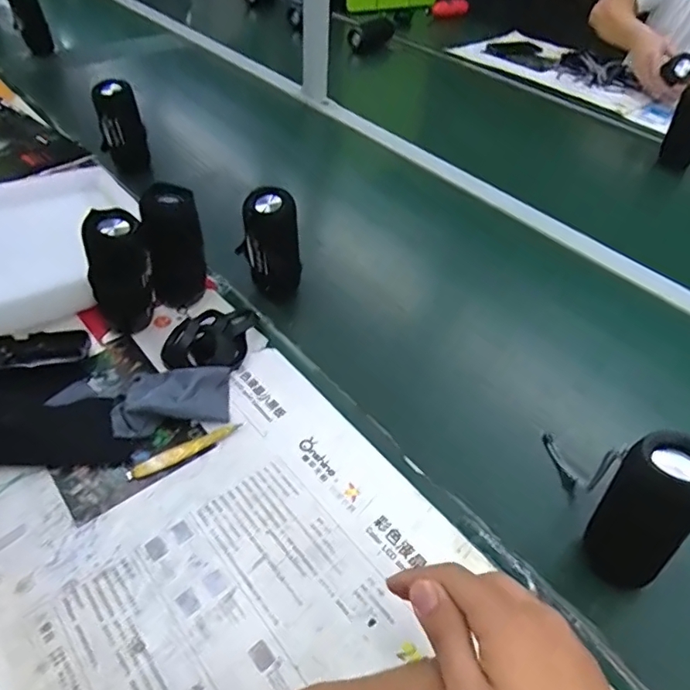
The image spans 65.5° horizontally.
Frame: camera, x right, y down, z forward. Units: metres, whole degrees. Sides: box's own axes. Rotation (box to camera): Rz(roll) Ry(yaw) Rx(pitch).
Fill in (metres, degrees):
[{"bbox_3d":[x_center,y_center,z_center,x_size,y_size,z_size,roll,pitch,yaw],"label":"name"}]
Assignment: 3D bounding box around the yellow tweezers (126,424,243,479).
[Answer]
[{"bbox_3d":[-0.163,0.108,0.552,0.117,0.010,0.018,-20,51,-21],"label":"yellow tweezers"}]

